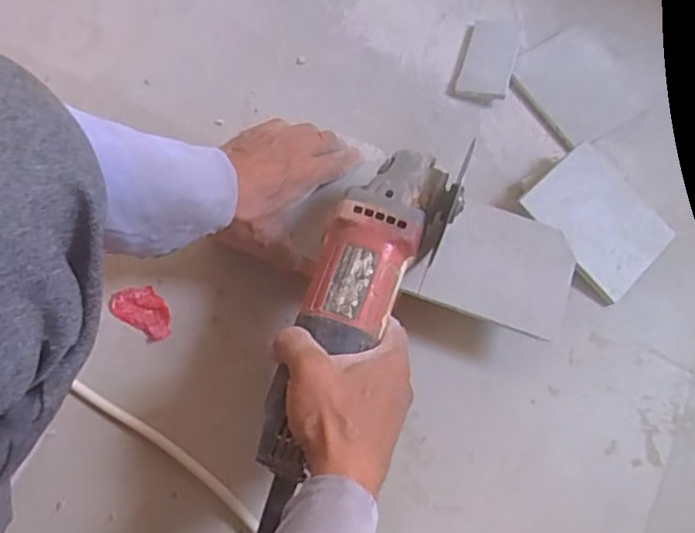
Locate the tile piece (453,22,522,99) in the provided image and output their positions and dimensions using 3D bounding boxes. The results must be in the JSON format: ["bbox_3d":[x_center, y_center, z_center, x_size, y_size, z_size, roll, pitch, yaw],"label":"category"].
[{"bbox_3d":[0.150,-0.218,0.638,0.051,0.008,0.100,16,70,8],"label":"tile piece"}]

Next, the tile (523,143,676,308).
[{"bbox_3d":[0.230,-0.043,0.557,0.099,0.005,0.121,-41,87,-17],"label":"tile"}]

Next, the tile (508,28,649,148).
[{"bbox_3d":[0.236,-0.186,0.626,0.107,0.008,0.120,-30,71,-10],"label":"tile"}]

